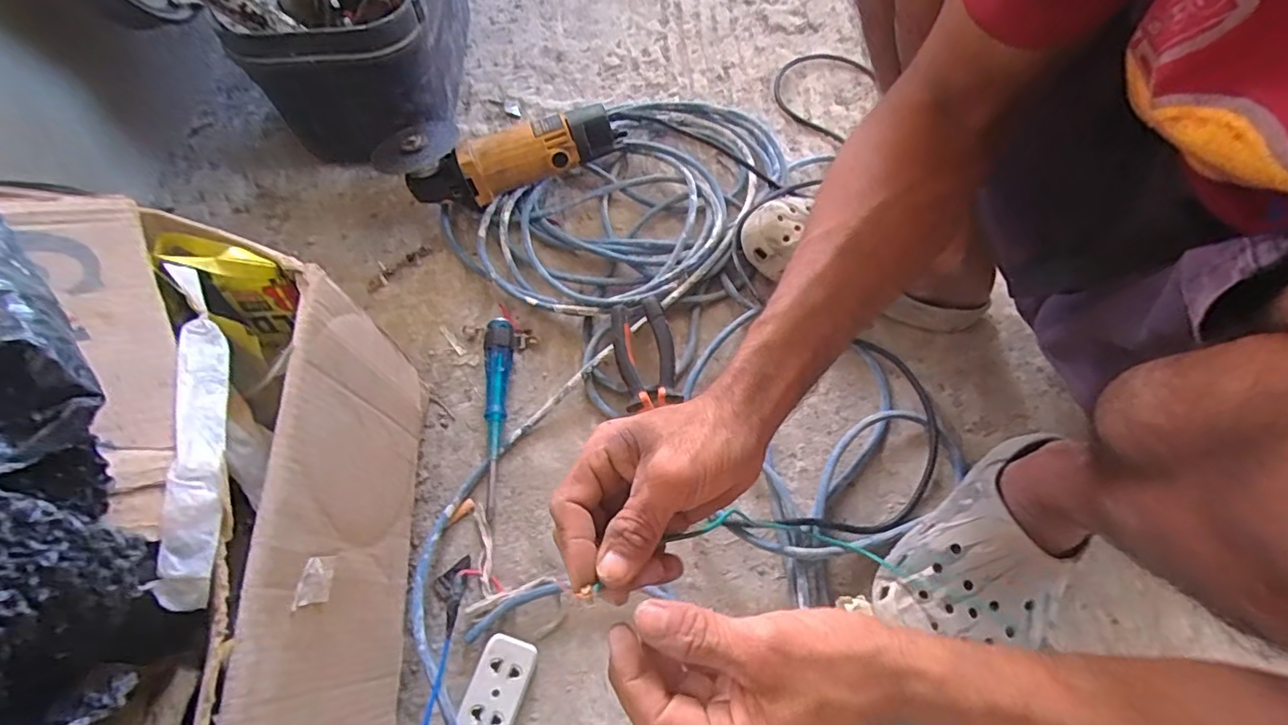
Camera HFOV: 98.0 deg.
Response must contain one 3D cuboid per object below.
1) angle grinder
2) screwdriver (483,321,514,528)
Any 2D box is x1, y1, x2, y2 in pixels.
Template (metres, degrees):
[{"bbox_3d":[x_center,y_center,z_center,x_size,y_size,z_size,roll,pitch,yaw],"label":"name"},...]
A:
[{"bbox_3d":[-0.164,-0.240,0.653,0.260,0.089,0.084,-16,65,-8],"label":"angle grinder"},{"bbox_3d":[-0.139,0.046,0.542,0.027,0.027,0.187,-3,69,-3],"label":"screwdriver"}]

